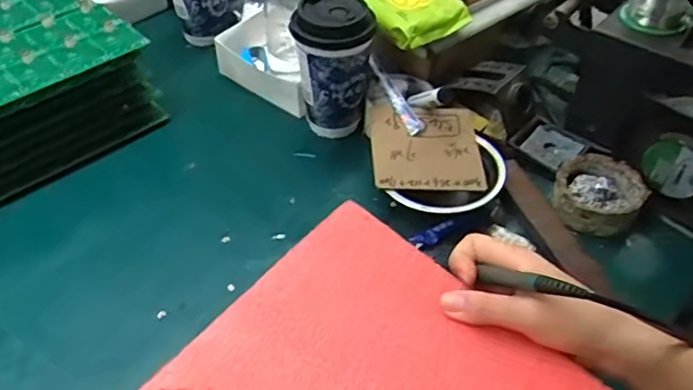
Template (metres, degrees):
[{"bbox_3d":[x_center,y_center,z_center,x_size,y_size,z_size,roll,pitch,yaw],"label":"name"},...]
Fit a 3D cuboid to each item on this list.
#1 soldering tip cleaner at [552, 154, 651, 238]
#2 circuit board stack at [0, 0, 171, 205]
[{"bbox_3d":[0.247,-0.002,0.581,0.079,0.037,0.075,24,50,20],"label":"soldering tip cleaner"},{"bbox_3d":[-0.378,-0.135,0.647,0.253,0.084,0.235,32,53,26],"label":"circuit board stack"}]

